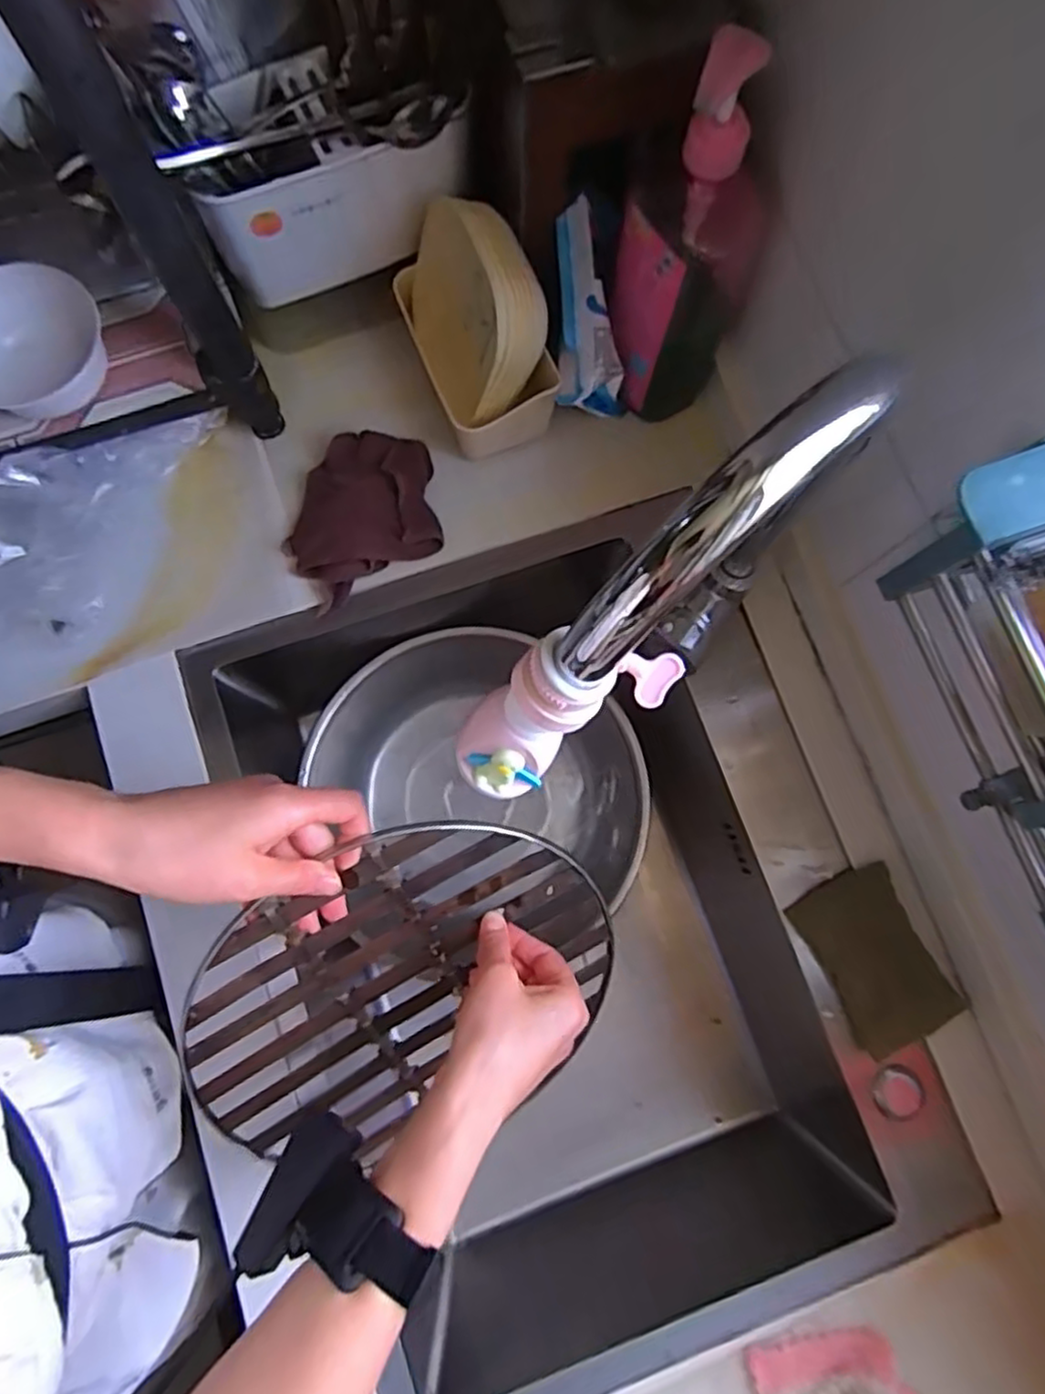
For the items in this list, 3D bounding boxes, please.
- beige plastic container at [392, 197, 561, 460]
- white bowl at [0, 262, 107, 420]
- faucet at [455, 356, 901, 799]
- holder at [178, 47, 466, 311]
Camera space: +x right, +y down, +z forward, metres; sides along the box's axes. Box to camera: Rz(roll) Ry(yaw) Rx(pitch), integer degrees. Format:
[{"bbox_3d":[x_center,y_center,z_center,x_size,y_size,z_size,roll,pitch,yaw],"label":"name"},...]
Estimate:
[{"bbox_3d":[-0.037,-0.289,0.555,0.082,0.115,0.156,-22,81,-5],"label":"beige plastic container"},{"bbox_3d":[-0.341,-0.240,0.500,0.093,0.048,0.108,41,81,6],"label":"white bowl"},{"bbox_3d":[0.067,-0.028,0.364,0.229,0.288,0.046,-36,82,-7],"label":"faucet"},{"bbox_3d":[-0.137,-0.381,0.523,0.182,0.099,0.100,-16,80,-4],"label":"holder"}]

